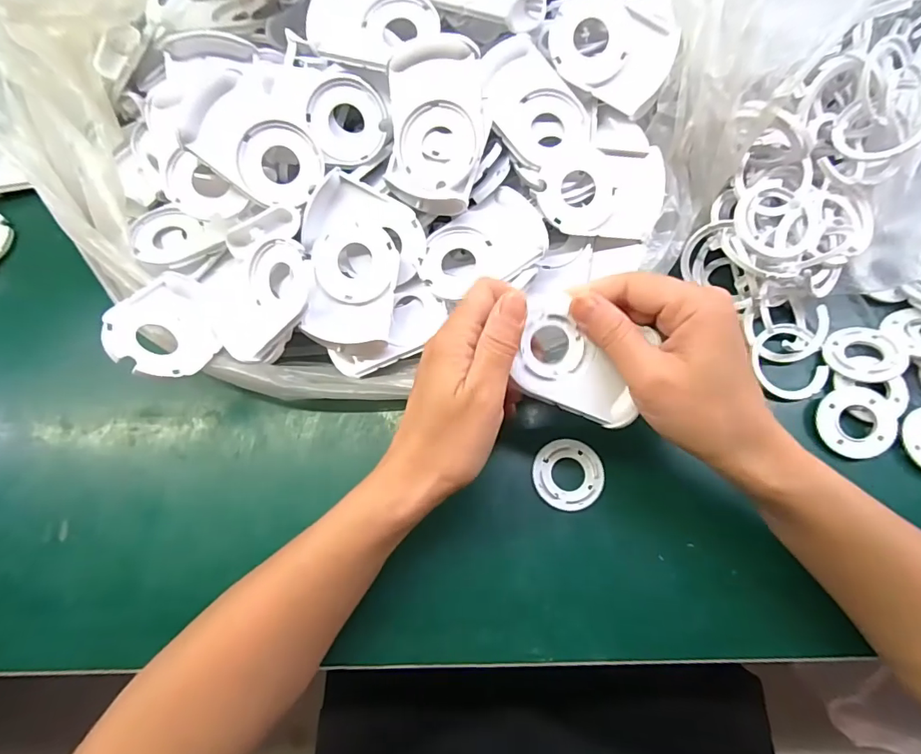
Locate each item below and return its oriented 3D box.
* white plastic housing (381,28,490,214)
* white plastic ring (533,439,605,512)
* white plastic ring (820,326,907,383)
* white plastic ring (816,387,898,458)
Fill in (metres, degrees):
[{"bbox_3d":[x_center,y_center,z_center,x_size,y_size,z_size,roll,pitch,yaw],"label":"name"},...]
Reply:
[{"bbox_3d":[-0.018,-0.157,0.308,0.069,0.018,0.096,3,103,12],"label":"white plastic housing"},{"bbox_3d":[0.069,0.063,0.309,0.044,0.008,0.043,-1,71,2],"label":"white plastic ring"},{"bbox_3d":[0.272,-0.015,0.323,0.045,0.006,0.045,-10,50,13],"label":"white plastic ring"},{"bbox_3d":[0.254,0.028,0.307,0.046,0.012,0.043,0,65,0],"label":"white plastic ring"}]

